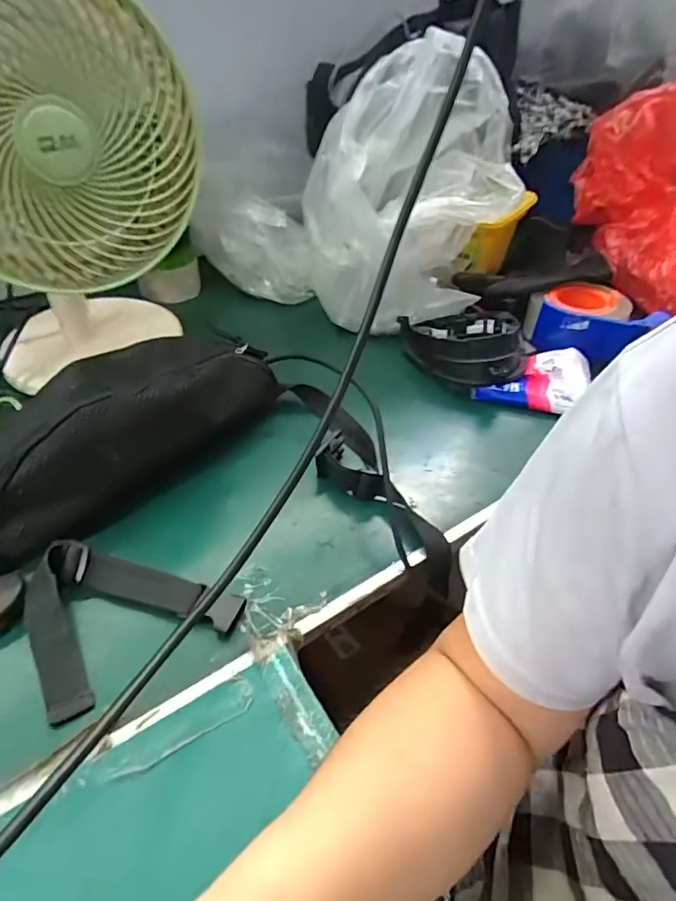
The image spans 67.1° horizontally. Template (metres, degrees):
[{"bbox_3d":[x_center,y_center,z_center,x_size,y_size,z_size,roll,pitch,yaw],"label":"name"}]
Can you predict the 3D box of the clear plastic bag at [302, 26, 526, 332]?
[{"bbox_3d":[0.083,-0.291,0.574,0.214,0.252,0.164,8,44,5],"label":"clear plastic bag"}]

